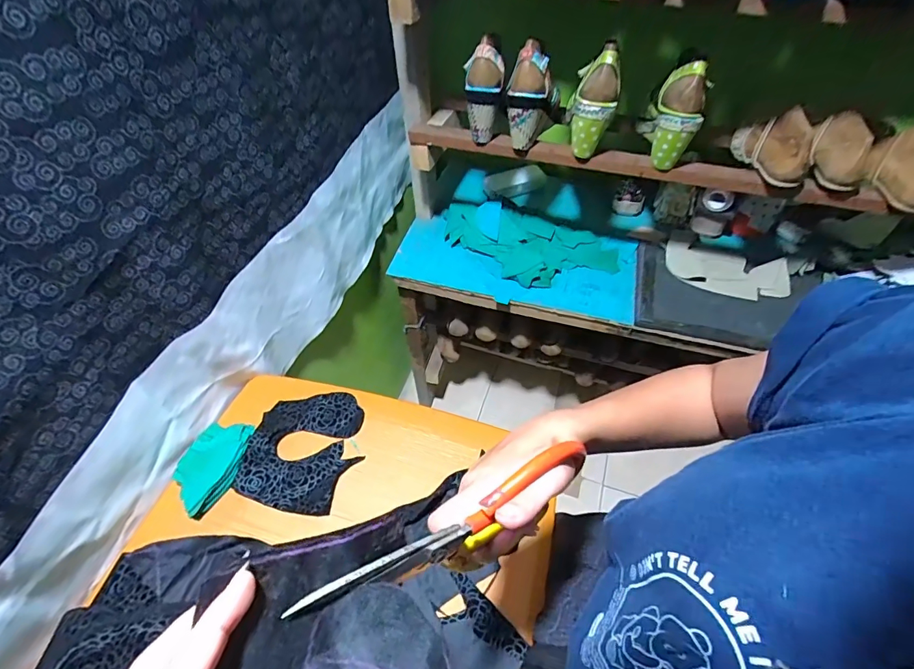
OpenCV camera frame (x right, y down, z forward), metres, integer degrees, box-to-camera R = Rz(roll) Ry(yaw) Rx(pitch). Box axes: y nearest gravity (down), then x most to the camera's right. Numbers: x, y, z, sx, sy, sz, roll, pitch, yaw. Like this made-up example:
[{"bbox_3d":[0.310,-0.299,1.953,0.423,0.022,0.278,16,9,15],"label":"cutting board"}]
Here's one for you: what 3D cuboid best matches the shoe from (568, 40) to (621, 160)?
[{"bbox_3d":[0.222,-0.383,0.742,0.078,0.148,0.110,12,53,10],"label":"shoe"}]

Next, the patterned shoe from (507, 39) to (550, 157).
[{"bbox_3d":[0.115,-0.367,0.726,0.069,0.164,0.065,8,52,7],"label":"patterned shoe"}]

